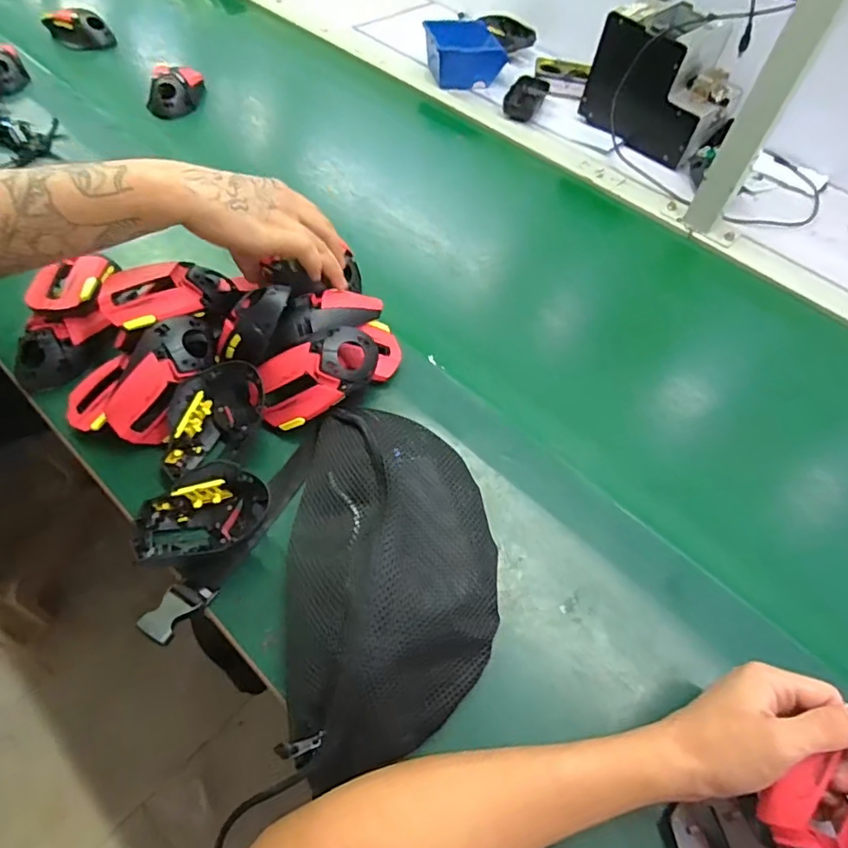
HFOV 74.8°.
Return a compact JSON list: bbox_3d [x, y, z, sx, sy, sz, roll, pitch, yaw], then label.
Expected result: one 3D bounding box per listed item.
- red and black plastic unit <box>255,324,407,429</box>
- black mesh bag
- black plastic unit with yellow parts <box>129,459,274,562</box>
[{"bbox_3d":[-0.081,-0.050,0.517,0.149,0.066,0.058,-32,65,-23],"label":"red and black plastic unit"},{"bbox_3d":[-0.022,0.101,0.422,0.155,0.068,0.267,-1,57,-6],"label":"black mesh bag"},{"bbox_3d":[-0.182,0.071,0.453,0.107,0.049,0.062,-16,59,-15],"label":"black plastic unit with yellow parts"}]

